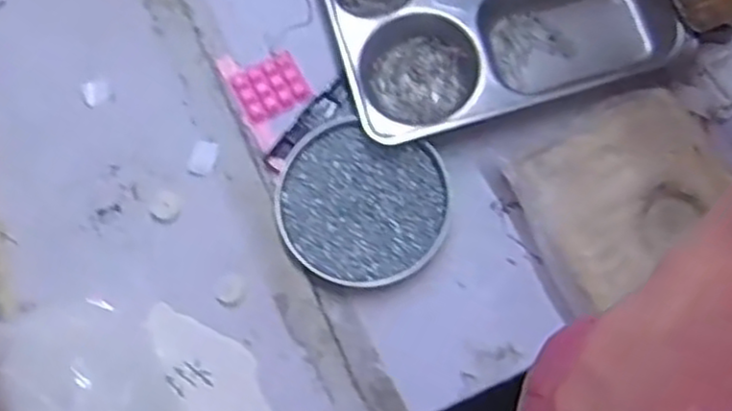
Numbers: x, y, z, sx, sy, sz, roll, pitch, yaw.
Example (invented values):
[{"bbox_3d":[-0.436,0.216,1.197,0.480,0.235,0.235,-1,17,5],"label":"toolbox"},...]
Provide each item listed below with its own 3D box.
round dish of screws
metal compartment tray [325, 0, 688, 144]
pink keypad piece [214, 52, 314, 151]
[{"bbox_3d":[-0.004,0.000,0.587,0.138,0.015,0.124,21,77,6],"label":"round dish of screws"},{"bbox_3d":[0.103,-0.181,0.625,0.271,0.037,0.224,-17,76,-4],"label":"metal compartment tray"},{"bbox_3d":[-0.082,-0.100,0.622,0.062,0.007,0.087,-28,77,-6],"label":"pink keypad piece"}]

